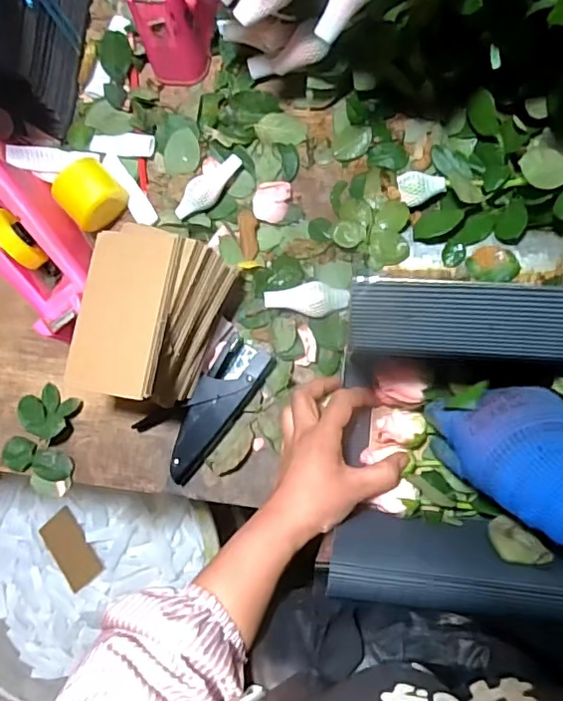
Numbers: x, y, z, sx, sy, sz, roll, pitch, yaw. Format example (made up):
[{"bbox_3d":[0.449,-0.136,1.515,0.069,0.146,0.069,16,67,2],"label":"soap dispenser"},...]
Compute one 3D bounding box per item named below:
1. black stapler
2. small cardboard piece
[{"bbox_3d":[-0.069,0.057,0.543,0.052,0.023,0.149,38,91,8],"label":"black stapler"},{"bbox_3d":[-0.387,0.367,1.023,0.081,0.007,0.135,-37,81,10],"label":"small cardboard piece"}]

